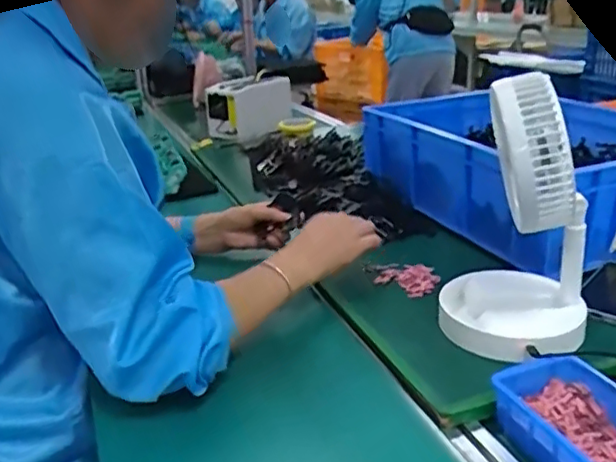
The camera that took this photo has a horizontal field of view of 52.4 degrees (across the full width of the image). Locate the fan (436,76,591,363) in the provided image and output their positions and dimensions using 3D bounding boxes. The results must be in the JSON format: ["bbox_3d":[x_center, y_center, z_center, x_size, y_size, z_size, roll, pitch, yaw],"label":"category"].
[{"bbox_3d":[0.224,-0.017,0.660,0.153,0.273,0.157,5,23,17],"label":"fan"}]

